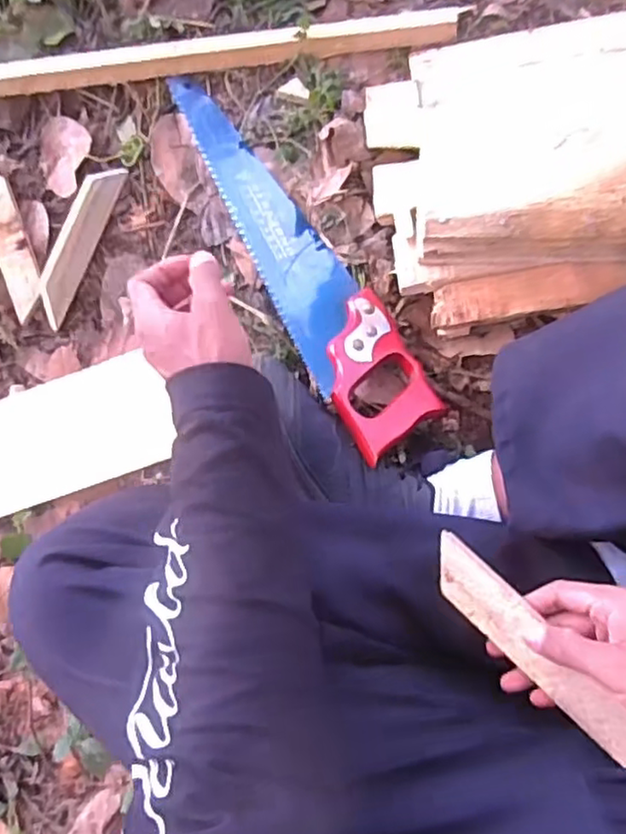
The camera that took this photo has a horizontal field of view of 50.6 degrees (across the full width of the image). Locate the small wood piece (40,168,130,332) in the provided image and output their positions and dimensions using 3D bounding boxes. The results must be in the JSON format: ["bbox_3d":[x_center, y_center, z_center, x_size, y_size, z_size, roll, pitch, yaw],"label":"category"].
[{"bbox_3d":[-0.233,-0.170,0.654,0.033,0.013,0.164,24,96,-25],"label":"small wood piece"}]

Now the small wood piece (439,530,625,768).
[{"bbox_3d":[0.142,0.148,0.425,0.172,0.005,0.035,45,109,16],"label":"small wood piece"}]

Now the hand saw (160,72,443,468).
[{"bbox_3d":[-0.021,-0.149,0.611,0.089,0.026,0.396,-28,77,-20],"label":"hand saw"}]

